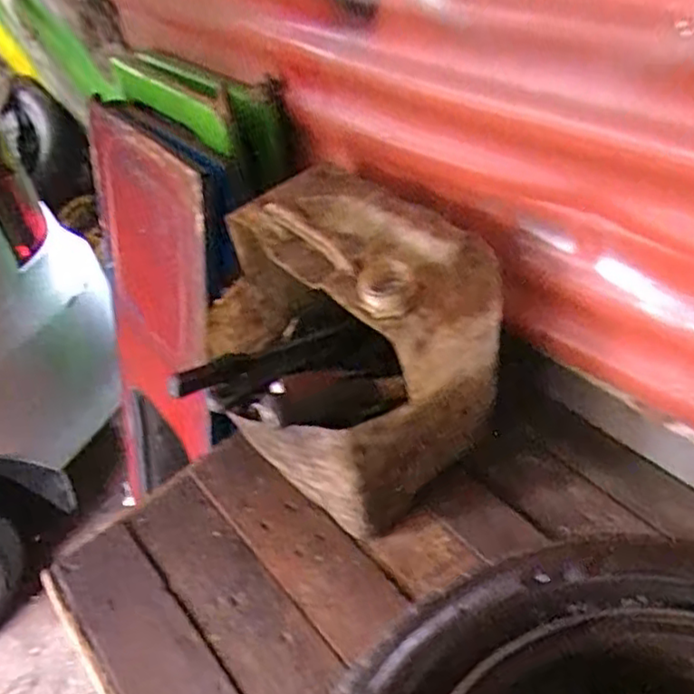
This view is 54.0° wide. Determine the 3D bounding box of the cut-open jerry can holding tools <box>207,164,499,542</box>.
[{"bbox_3d":[-0.016,-0.005,0.788,0.271,0.262,0.298,-32,49,-25],"label":"cut-open jerry can holding tools"}]

